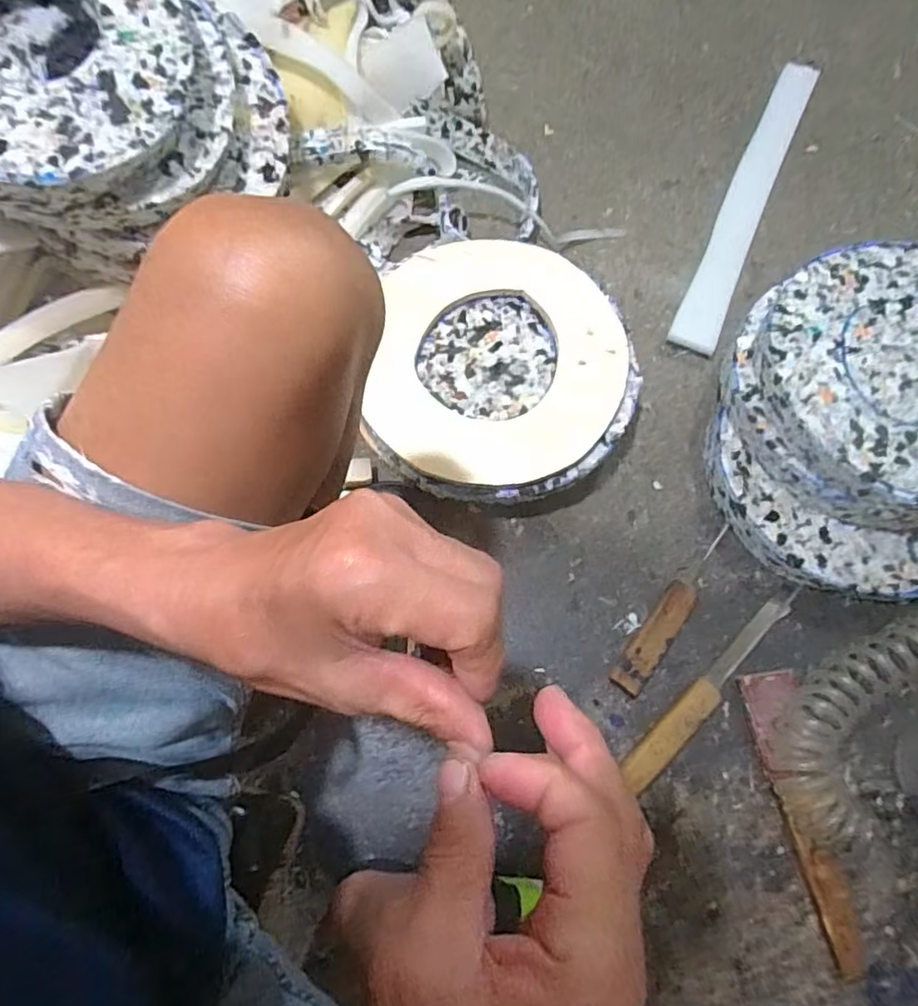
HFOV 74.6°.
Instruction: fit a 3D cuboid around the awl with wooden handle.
[{"bbox_3d":[0.233,0.113,0.654,0.033,0.024,0.216,36,75,10],"label":"awl with wooden handle"}]

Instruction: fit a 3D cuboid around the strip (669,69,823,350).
[{"bbox_3d":[0.414,-0.443,0.854,0.058,0.021,0.566,24,73,7],"label":"strip"}]

